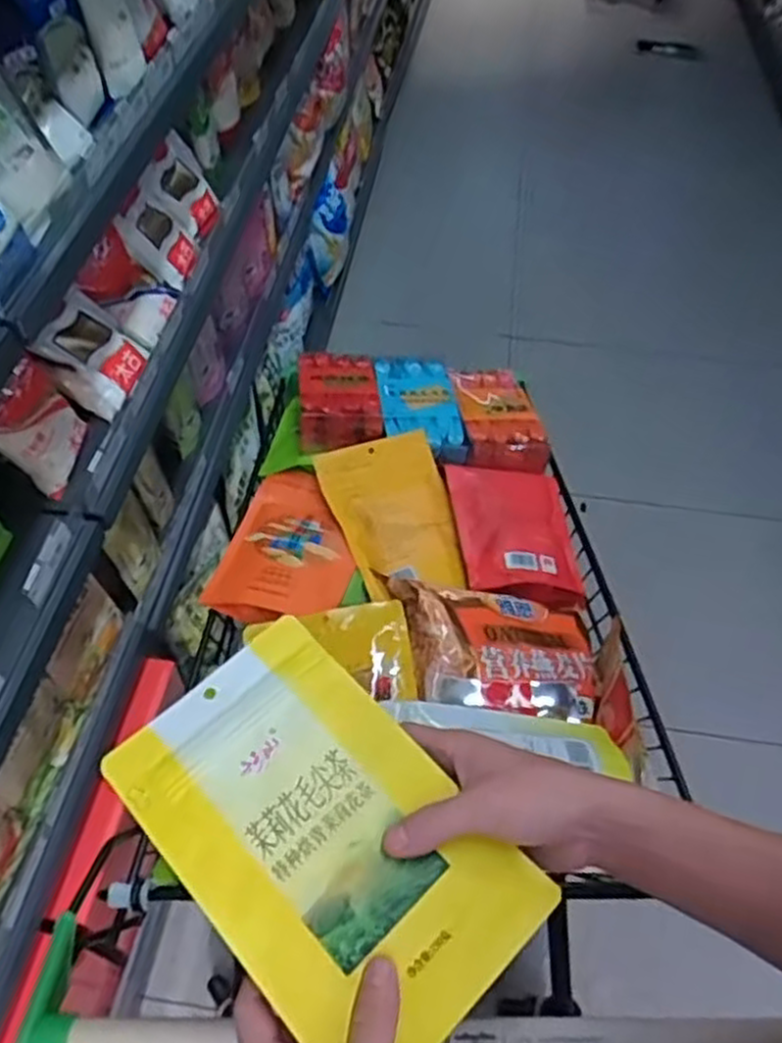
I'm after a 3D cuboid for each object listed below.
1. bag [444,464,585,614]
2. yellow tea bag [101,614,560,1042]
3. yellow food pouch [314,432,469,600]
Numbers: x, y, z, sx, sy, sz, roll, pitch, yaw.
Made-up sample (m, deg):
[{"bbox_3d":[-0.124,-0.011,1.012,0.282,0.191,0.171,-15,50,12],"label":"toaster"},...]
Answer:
[{"bbox_3d":[0.144,0.014,0.880,0.139,0.028,0.181,10,51,-20],"label":"bag"},{"bbox_3d":[-0.042,0.174,0.437,0.145,0.019,0.235,-36,61,-26],"label":"yellow tea bag"},{"bbox_3d":[0.005,-0.008,0.881,0.135,0.040,0.207,-13,54,-12],"label":"yellow food pouch"}]

